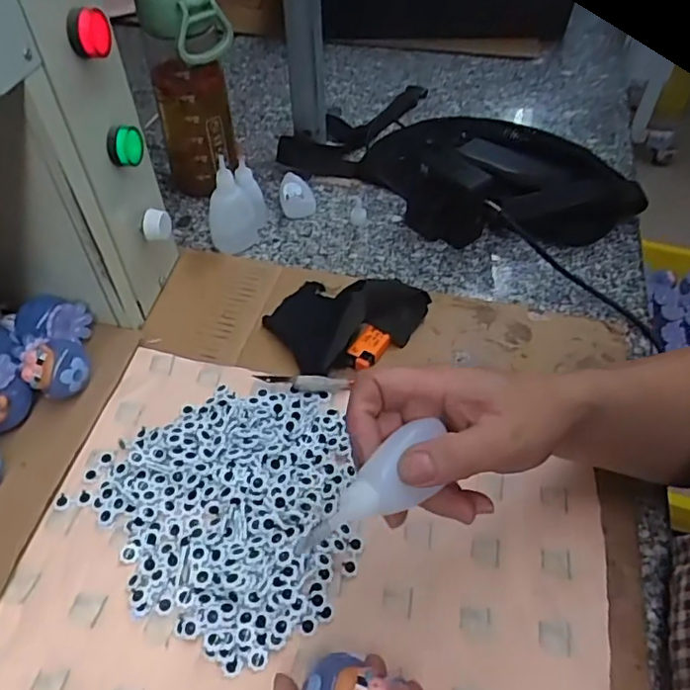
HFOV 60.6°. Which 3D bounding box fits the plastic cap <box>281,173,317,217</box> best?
[{"bbox_3d":[-0.051,-0.160,0.629,0.036,0.025,0.056,-7,49,-6],"label":"plastic cap"}]

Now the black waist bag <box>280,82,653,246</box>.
[{"bbox_3d":[0.131,-0.202,0.635,0.344,0.072,0.215,29,54,23],"label":"black waist bag"}]

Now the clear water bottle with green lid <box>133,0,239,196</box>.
[{"bbox_3d":[-0.145,-0.240,0.568,0.072,0.231,0.065,-14,50,-12],"label":"clear water bottle with green lid"}]

